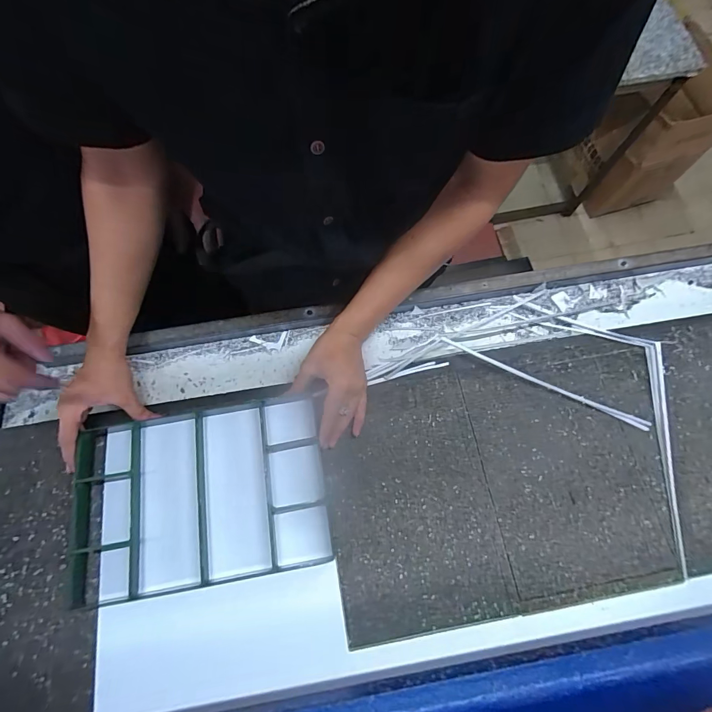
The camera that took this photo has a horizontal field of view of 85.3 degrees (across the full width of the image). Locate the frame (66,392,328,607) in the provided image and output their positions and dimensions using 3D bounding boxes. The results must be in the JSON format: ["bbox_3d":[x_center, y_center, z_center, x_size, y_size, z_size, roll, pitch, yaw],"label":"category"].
[{"bbox_3d":[-0.196,0.170,0.484,0.321,0.033,0.213,-9,69,-3],"label":"frame"}]

